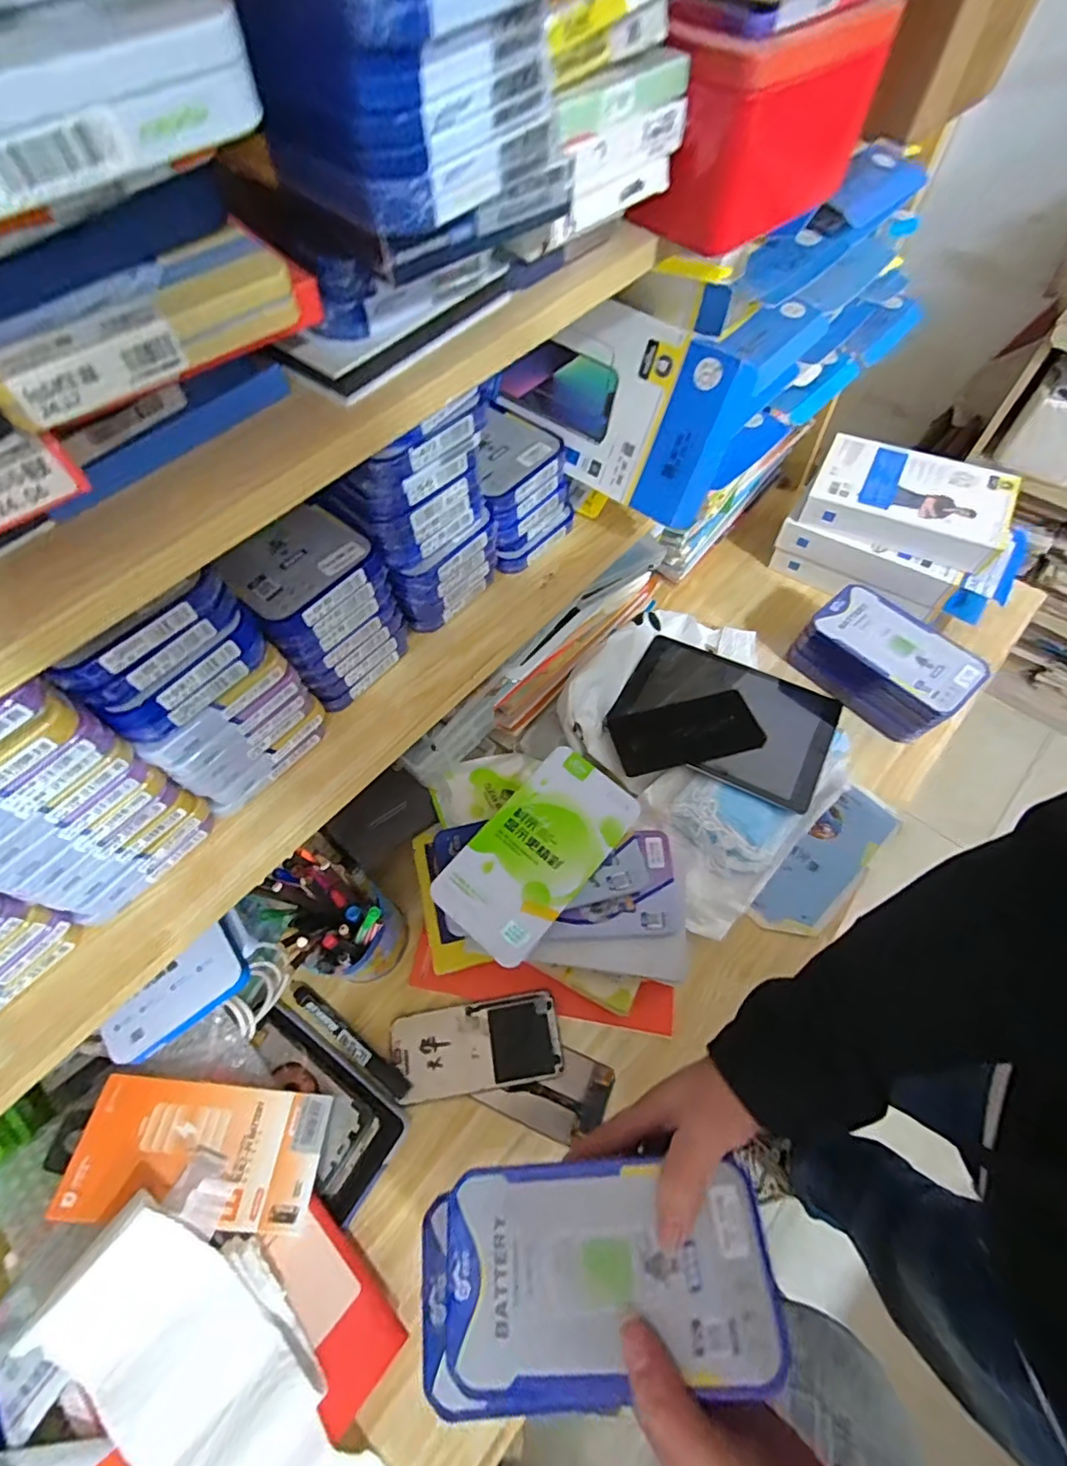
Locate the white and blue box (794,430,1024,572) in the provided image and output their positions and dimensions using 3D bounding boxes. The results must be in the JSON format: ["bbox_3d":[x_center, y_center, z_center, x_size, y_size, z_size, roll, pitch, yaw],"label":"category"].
[{"bbox_3d":[0.454,-0.285,0.695,0.213,0.046,0.129,26,65,16],"label":"white and blue box"}]

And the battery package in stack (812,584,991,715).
[{"bbox_3d":[0.413,-0.101,0.647,0.094,0.012,0.175,-39,66,-17],"label":"battery package in stack"}]

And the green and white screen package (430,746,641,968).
[{"bbox_3d":[0.005,0.105,0.523,0.101,0.007,0.189,39,73,14],"label":"green and white screen package"}]

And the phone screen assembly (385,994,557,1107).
[{"bbox_3d":[-0.054,0.295,0.539,0.154,0.007,0.073,-10,61,-2],"label":"phone screen assembly"}]

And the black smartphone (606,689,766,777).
[{"bbox_3d":[0.174,-0.003,0.654,0.167,0.012,0.084,-11,56,-9],"label":"black smartphone"}]

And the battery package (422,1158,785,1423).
[{"bbox_3d":[0.028,0.305,0.321,0.198,0.022,0.103,-14,61,8],"label":"battery package"}]

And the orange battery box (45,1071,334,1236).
[{"bbox_3d":[-0.263,0.330,0.453,0.178,0.018,0.093,13,48,-9],"label":"orange battery box"}]

